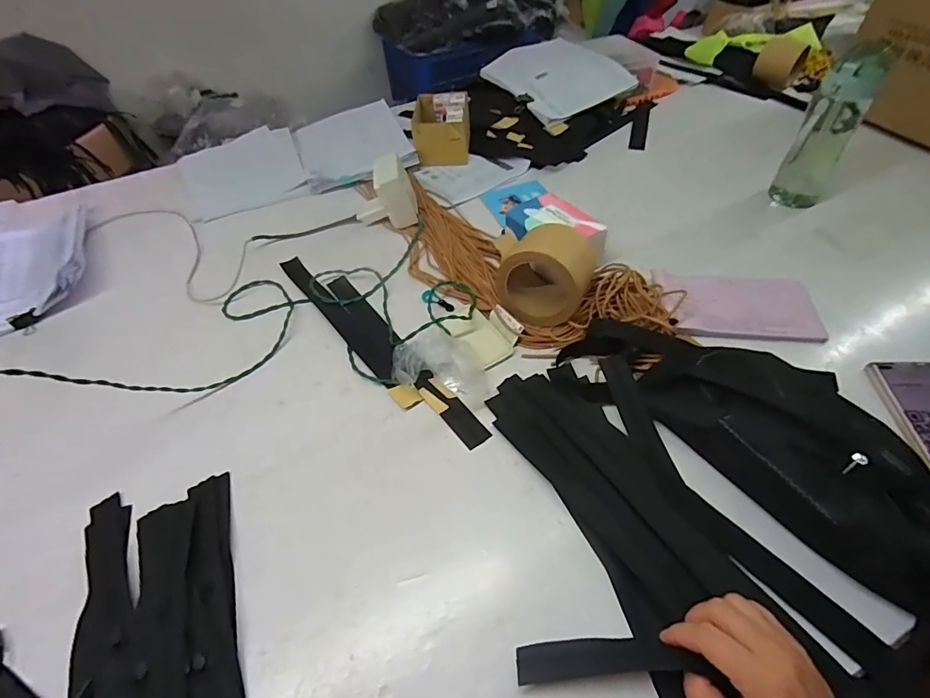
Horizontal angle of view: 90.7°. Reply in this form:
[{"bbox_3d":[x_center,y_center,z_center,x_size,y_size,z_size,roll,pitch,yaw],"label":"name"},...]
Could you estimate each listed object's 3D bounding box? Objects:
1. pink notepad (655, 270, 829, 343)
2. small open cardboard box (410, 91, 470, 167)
[{"bbox_3d":[0.351,-0.057,0.591,0.188,0.008,0.108,4,54,5],"label":"pink notepad"},{"bbox_3d":[-0.045,-0.429,0.902,0.111,0.092,0.129,-3,49,3],"label":"small open cardboard box"}]

